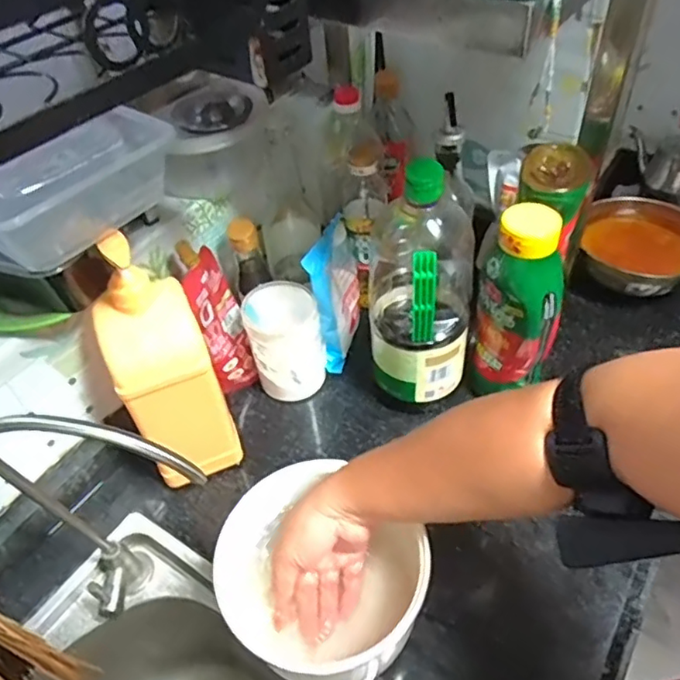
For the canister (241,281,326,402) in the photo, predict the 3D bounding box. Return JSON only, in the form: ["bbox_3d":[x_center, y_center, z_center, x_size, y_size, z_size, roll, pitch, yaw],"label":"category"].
[{"bbox_3d":[-0.064,0.005,0.697,0.081,0.123,0.084,-3,46,3],"label":"canister"}]

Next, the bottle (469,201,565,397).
[{"bbox_3d":[0.180,-0.028,0.599,0.070,0.217,0.057,-2,46,4],"label":"bottle"}]

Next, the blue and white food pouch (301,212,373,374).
[{"bbox_3d":[0.005,-0.068,0.730,0.046,0.171,0.138,9,48,15],"label":"blue and white food pouch"}]

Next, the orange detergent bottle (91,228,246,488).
[{"bbox_3d":[-0.168,0.036,0.570,0.085,0.275,0.078,-26,49,-17],"label":"orange detergent bottle"}]

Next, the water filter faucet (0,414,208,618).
[{"bbox_3d":[-0.167,0.156,0.449,0.168,0.278,0.063,16,50,21],"label":"water filter faucet"}]

